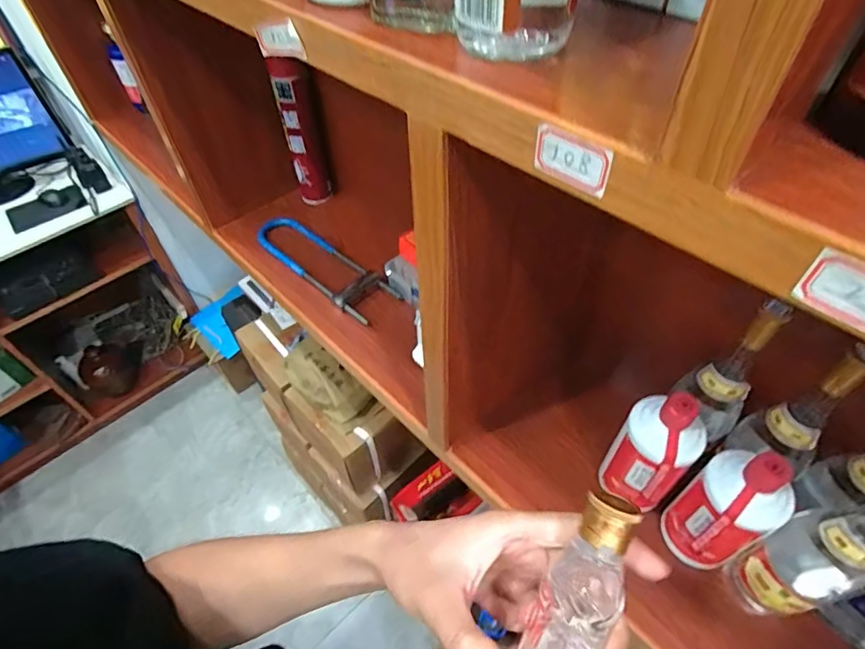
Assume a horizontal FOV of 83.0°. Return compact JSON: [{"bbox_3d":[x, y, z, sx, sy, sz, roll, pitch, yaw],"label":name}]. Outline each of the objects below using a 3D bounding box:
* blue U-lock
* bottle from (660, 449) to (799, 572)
[{"bbox_3d":[-0.198,-0.108,0.884,0.324,0.033,0.095,34,58,27],"label":"blue U-lock"},{"bbox_3d":[0.292,0.189,0.495,0.063,0.184,0.075,-24,53,-17],"label":"bottle"}]

